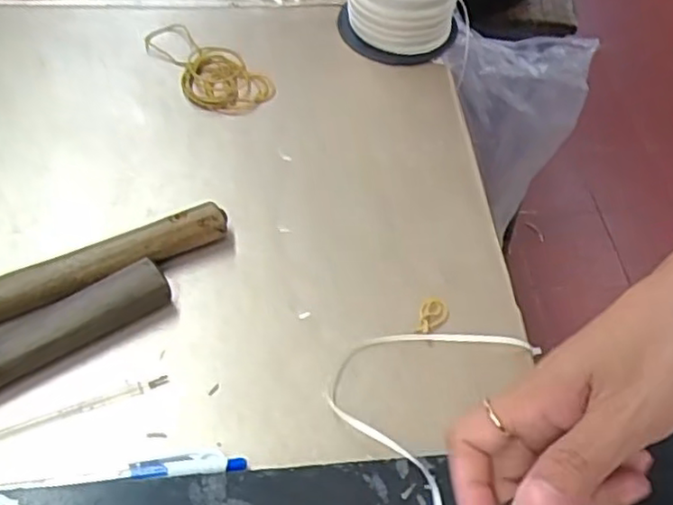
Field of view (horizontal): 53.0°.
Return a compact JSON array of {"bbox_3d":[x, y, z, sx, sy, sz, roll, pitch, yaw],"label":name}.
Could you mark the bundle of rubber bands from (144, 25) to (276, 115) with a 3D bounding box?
[{"bbox_3d":[-0.101,-0.141,0.511,0.058,0.005,0.111,-35,64,-28],"label":"bundle of rubber bands"}]

